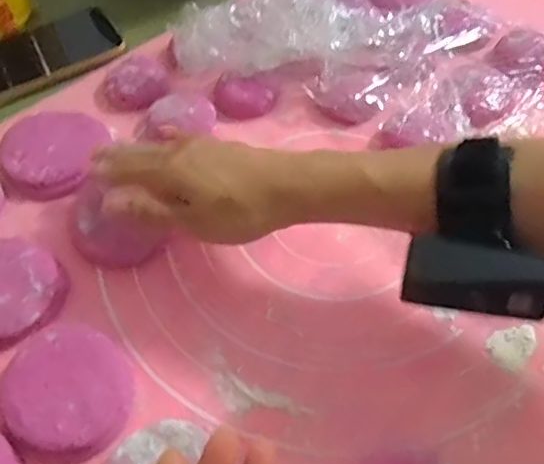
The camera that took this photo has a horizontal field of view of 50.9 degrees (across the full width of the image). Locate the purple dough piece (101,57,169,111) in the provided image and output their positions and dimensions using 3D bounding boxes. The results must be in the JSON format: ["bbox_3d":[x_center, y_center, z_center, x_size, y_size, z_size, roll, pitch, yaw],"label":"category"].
[{"bbox_3d":[-0.118,-0.127,0.487,0.057,0.018,0.050,-15,57,-8],"label":"purple dough piece"}]

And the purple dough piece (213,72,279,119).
[{"bbox_3d":[-0.023,-0.112,0.475,0.052,0.019,0.036,10,57,8],"label":"purple dough piece"}]

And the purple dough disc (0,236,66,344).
[{"bbox_3d":[-0.178,0.040,0.376,0.083,0.015,0.074,28,61,20],"label":"purple dough disc"}]

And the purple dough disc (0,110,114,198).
[{"bbox_3d":[-0.173,-0.062,0.445,0.073,0.017,0.075,-1,56,1],"label":"purple dough disc"}]

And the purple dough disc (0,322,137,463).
[{"bbox_3d":[-0.121,0.095,0.339,0.078,0.018,0.072,-1,56,1],"label":"purple dough disc"}]

